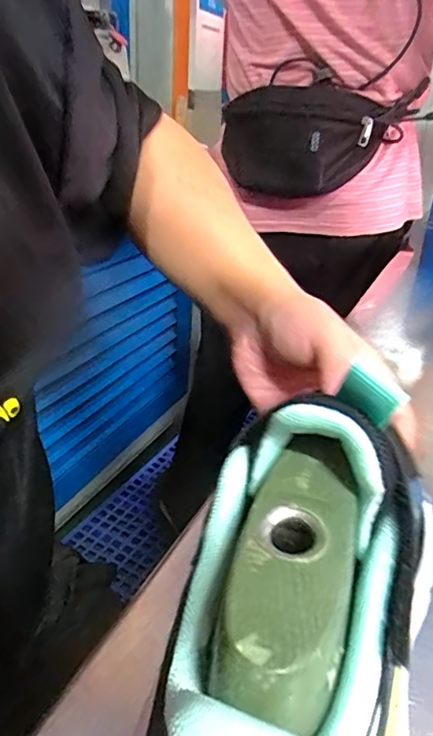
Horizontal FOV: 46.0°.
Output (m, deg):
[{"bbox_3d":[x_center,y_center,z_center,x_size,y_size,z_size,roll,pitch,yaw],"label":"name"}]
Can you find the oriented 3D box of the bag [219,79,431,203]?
[{"bbox_3d":[0.153,-0.356,0.808,0.299,0.151,0.124,7,28,7],"label":"bag"}]

